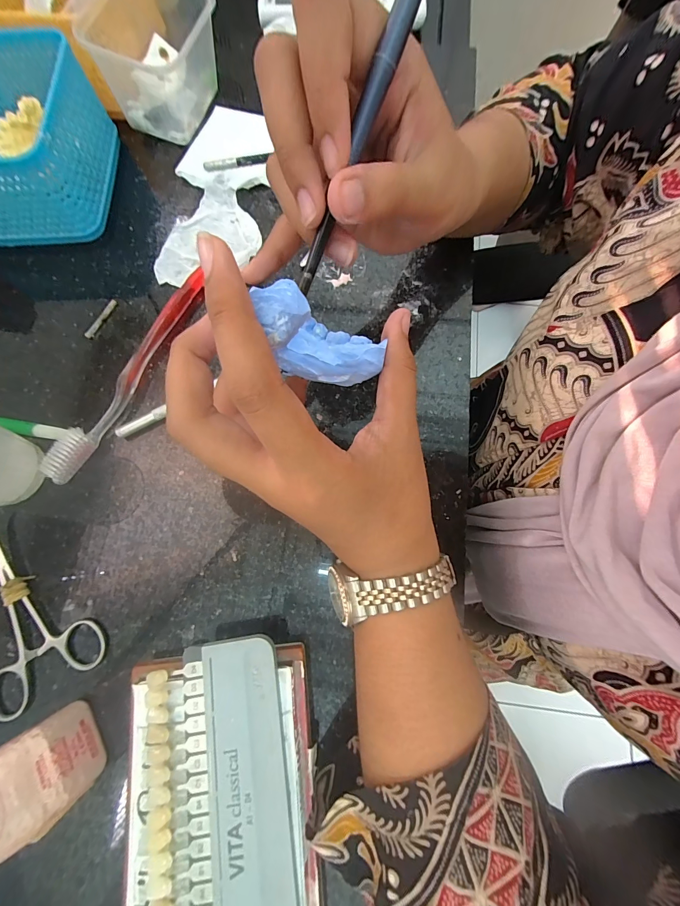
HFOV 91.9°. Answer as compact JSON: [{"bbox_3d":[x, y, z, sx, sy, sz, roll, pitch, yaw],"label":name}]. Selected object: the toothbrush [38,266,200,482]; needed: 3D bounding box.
[{"bbox_3d":[-0.152,-0.062,0.241,0.018,0.012,0.181,26,76,8],"label":"toothbrush"}]

